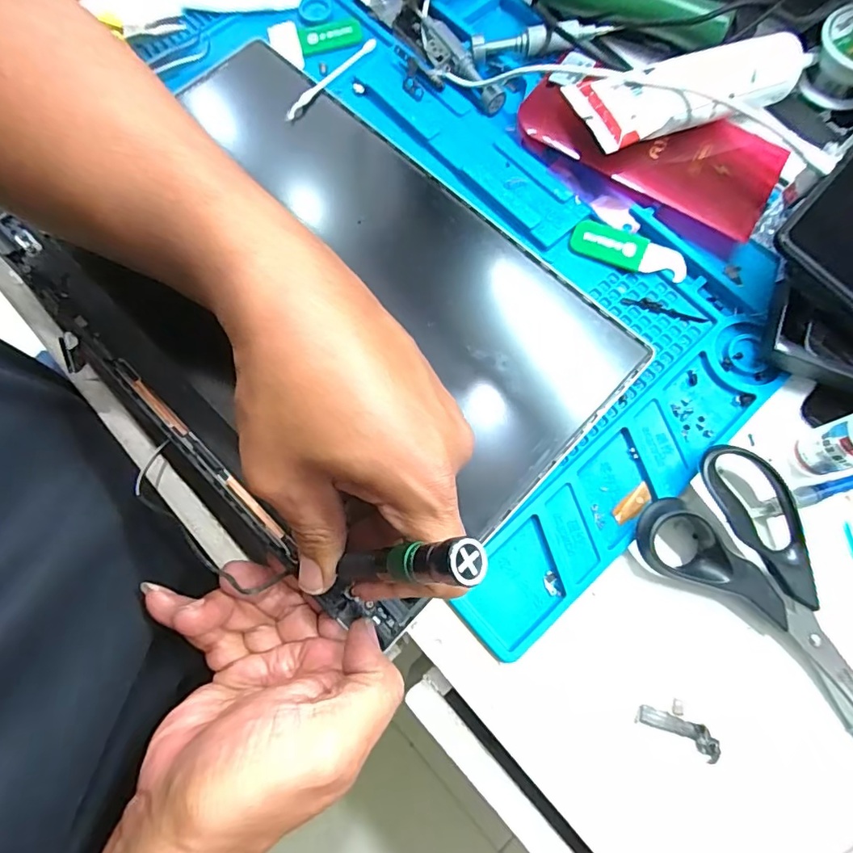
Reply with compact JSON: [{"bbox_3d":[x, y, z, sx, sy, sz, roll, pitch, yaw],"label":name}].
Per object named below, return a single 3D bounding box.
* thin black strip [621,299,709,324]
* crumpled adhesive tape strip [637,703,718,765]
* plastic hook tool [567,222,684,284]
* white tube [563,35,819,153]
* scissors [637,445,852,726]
[{"bbox_3d":[0.144,-0.071,0.305,0.050,0.004,0.007,17,77,5],"label":"thin black strip"},{"bbox_3d":[0.121,0.148,0.244,0.039,0.006,0.013,22,77,6],"label":"crumpled adhesive tape strip"},{"bbox_3d":[0.124,-0.109,0.311,0.070,0.005,0.023,19,77,5],"label":"plastic hook tool"},{"bbox_3d":[0.167,-0.207,0.316,0.155,0.035,0.053,-19,76,-4],"label":"white tube"},{"bbox_3d":[0.189,0.092,0.251,0.075,0.020,0.170,-41,79,-9],"label":"scissors"}]

